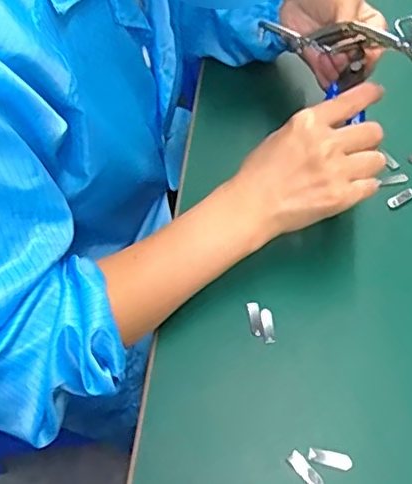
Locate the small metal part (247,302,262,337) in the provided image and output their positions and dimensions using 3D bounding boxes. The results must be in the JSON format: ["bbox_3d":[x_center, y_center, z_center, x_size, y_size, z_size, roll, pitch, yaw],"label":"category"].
[{"bbox_3d":[0.037,0.059,0.459,0.008,0.004,0.027,-7,72,-4],"label":"small metal part"}]

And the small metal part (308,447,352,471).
[{"bbox_3d":[0.084,0.146,0.407,0.028,0.005,0.011,12,57,9],"label":"small metal part"}]

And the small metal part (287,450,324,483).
[{"bbox_3d":[0.067,0.153,0.403,0.010,0.004,0.028,-31,60,-19],"label":"small metal part"}]

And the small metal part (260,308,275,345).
[{"bbox_3d":[0.046,0.064,0.458,0.010,0.004,0.027,-3,68,-1],"label":"small metal part"}]

